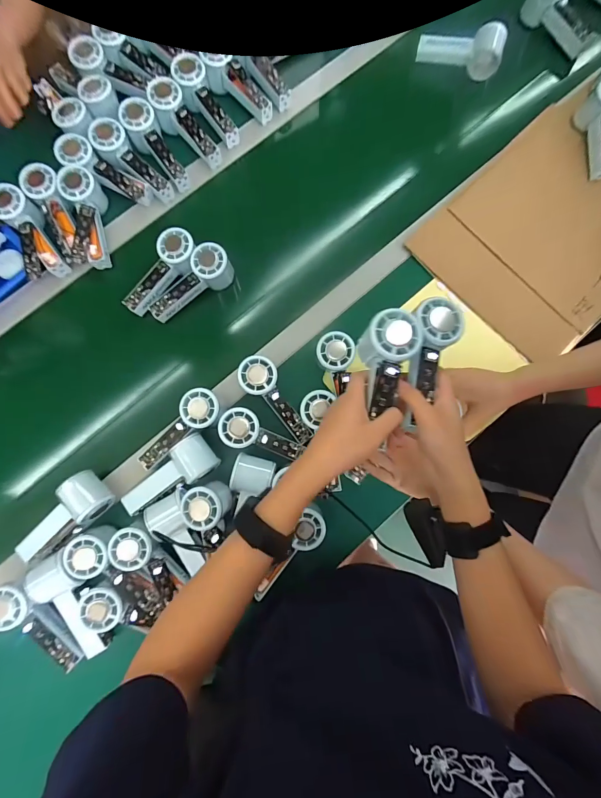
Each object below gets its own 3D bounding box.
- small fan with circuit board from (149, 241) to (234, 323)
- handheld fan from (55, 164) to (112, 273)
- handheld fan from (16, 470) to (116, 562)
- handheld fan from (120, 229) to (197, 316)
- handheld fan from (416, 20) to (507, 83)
[{"bbox_3d":[-0.183,-0.187,0.570,0.149,0.068,0.059,-33,84,-5],"label":"small fan with circuit board"},{"bbox_3d":[-0.358,-0.299,0.581,0.056,0.048,0.158,-5,95,-2],"label":"handheld fan"},{"bbox_3d":[-0.341,0.172,0.508,0.074,0.054,0.127,42,84,4],"label":"handheld fan"},{"bbox_3d":[-0.226,-0.204,0.568,0.056,0.042,0.149,39,97,4],"label":"handheld fan"},{"bbox_3d":[0.300,-0.654,0.638,0.145,0.052,0.064,25,83,2],"label":"handheld fan"}]

